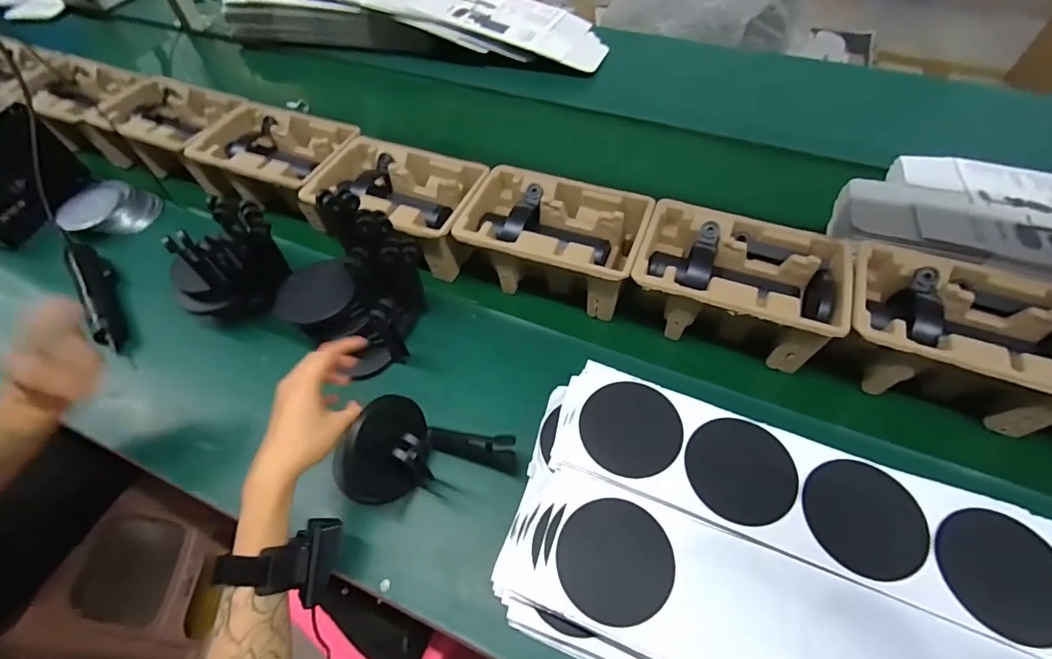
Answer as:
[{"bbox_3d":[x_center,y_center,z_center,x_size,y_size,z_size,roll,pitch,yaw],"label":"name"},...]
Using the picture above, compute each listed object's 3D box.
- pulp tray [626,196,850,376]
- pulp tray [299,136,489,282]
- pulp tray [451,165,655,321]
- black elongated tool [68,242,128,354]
[{"bbox_3d":[0.247,-0.056,0.582,0.226,0.096,0.148,18,57,10],"label":"pulp tray"},{"bbox_3d":[-0.182,-0.172,0.685,0.232,0.099,0.166,15,56,8],"label":"pulp tray"},{"bbox_3d":[0.036,-0.117,0.638,0.225,0.098,0.146,19,57,11],"label":"pulp tray"},{"bbox_3d":[-0.600,-0.056,0.676,0.046,0.035,0.234,-34,63,-23],"label":"black elongated tool"}]

